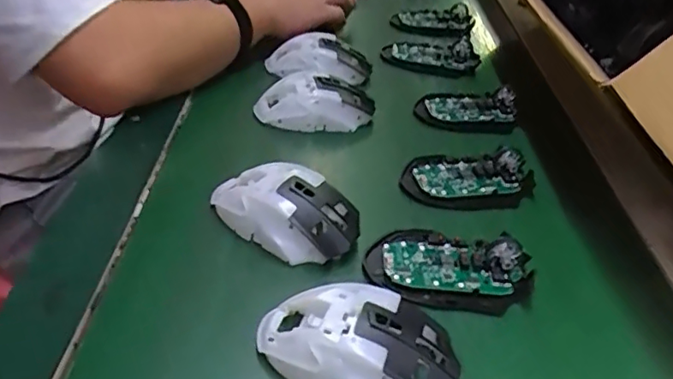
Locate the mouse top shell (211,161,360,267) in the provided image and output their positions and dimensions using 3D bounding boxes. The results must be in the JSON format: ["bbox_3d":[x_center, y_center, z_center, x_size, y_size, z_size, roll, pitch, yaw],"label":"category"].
[{"bbox_3d":[-0.035,0.013,0.408,0.106,0.039,0.060,20,39,16],"label":"mouse top shell"}]

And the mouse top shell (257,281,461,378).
[{"bbox_3d":[0.012,0.088,0.320,0.113,0.033,0.069,15,38,10],"label":"mouse top shell"}]

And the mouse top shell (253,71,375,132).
[{"bbox_3d":[-0.019,-0.082,0.527,0.115,0.038,0.061,-9,40,-20],"label":"mouse top shell"}]

